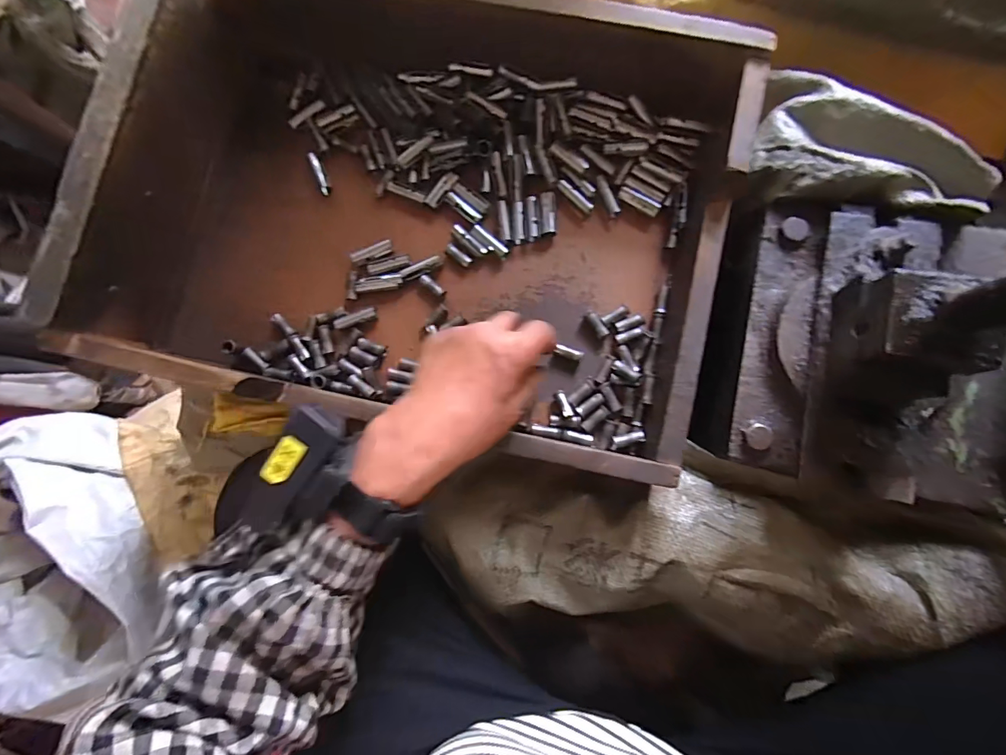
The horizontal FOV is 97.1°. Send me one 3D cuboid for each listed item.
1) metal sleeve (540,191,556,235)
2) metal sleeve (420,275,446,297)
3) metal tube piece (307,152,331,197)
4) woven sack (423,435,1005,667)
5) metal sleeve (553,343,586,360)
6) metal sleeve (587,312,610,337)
[{"bbox_3d":[0.040,-0.144,0.394,0.013,0.010,0.037,-1,86,1],"label":"metal sleeve"},{"bbox_3d":[-0.062,-0.081,0.392,0.025,0.004,0.007,40,88,4],"label":"metal sleeve"},{"bbox_3d":[-0.167,-0.186,0.404,0.010,0.005,0.039,-20,99,0],"label":"metal tube piece"},{"bbox_3d":[0.166,0.150,0.346,0.449,0.075,0.142,8,86,2],"label":"woven sack"},{"bbox_3d":[0.057,-0.021,0.381,0.026,0.010,0.008,21,87,3],"label":"metal sleeve"},{"bbox_3d":[0.082,-0.046,0.383,0.009,0.006,0.024,-33,86,-1],"label":"metal sleeve"}]

